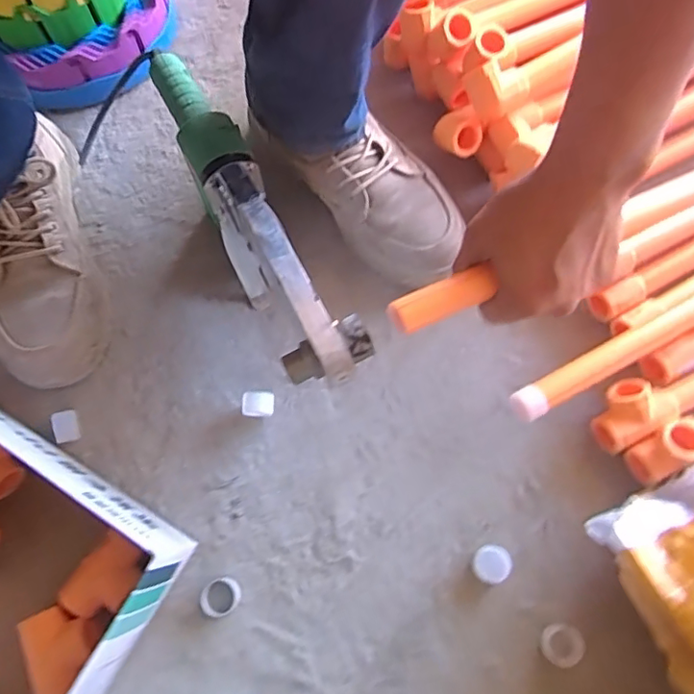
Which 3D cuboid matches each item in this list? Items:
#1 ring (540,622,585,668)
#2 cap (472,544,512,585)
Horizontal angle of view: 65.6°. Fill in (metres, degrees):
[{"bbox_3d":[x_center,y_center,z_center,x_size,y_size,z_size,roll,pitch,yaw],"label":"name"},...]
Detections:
[{"bbox_3d":[0.175,0.241,0.437,0.033,0.004,0.031,-6,68,14],"label":"ring"},{"bbox_3d":[0.122,0.183,0.454,0.029,0.016,0.031,0,72,0],"label":"cap"}]

